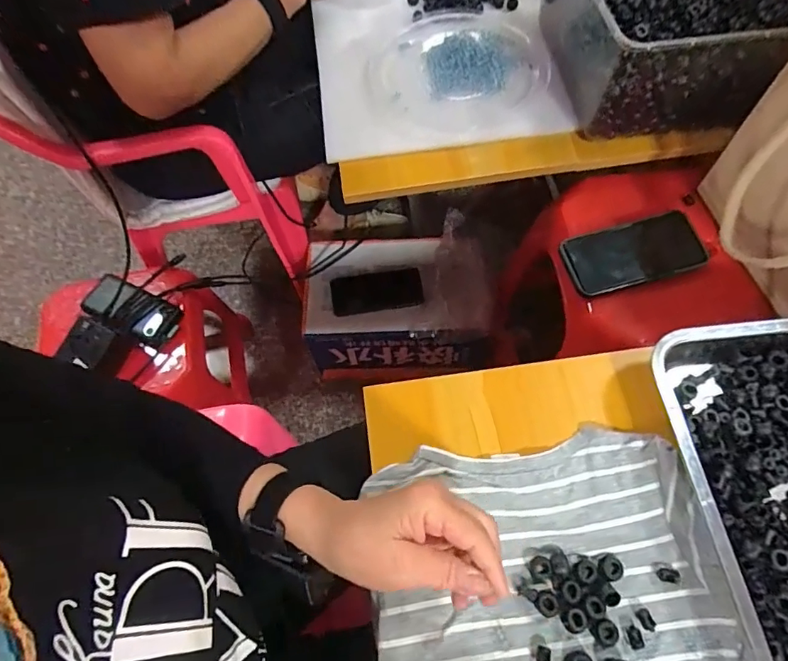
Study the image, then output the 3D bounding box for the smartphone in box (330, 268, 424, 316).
[{"bbox_3d":[-0.032,-0.071,0.900,0.161,0.012,0.079,-10,65,-2],"label":"smartphone in box"}]

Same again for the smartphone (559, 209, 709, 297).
[{"bbox_3d":[0.283,-0.092,0.588,0.158,0.016,0.078,-16,65,-5],"label":"smartphone"}]

